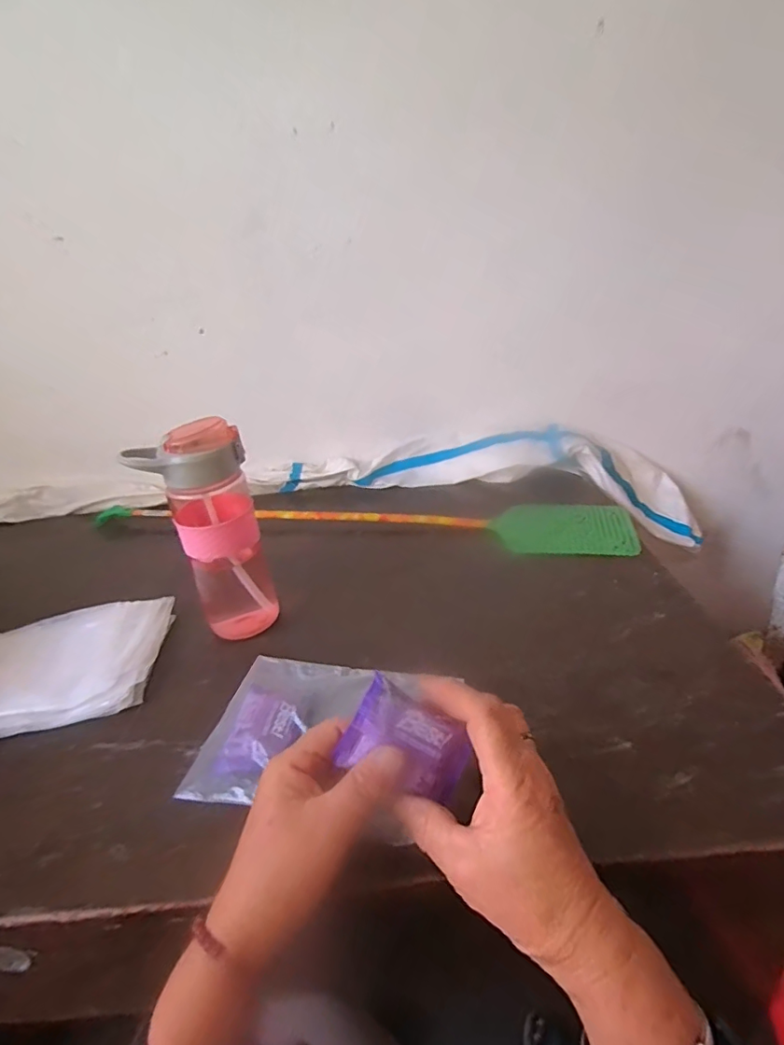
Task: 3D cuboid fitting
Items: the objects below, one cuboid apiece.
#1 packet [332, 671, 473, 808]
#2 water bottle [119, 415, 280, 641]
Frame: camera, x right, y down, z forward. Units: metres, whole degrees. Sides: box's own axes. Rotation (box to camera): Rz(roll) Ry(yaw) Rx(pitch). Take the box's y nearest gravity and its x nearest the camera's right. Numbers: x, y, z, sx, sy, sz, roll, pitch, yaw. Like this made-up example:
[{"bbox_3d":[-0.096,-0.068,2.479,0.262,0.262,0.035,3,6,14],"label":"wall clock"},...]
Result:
[{"bbox_3d":[0.011,0.140,0.331,0.076,0.054,0.013,27,-1,5],"label":"packet"},{"bbox_3d":[-0.184,0.009,0.538,0.097,0.216,0.082,-27,35,-31],"label":"water bottle"}]

